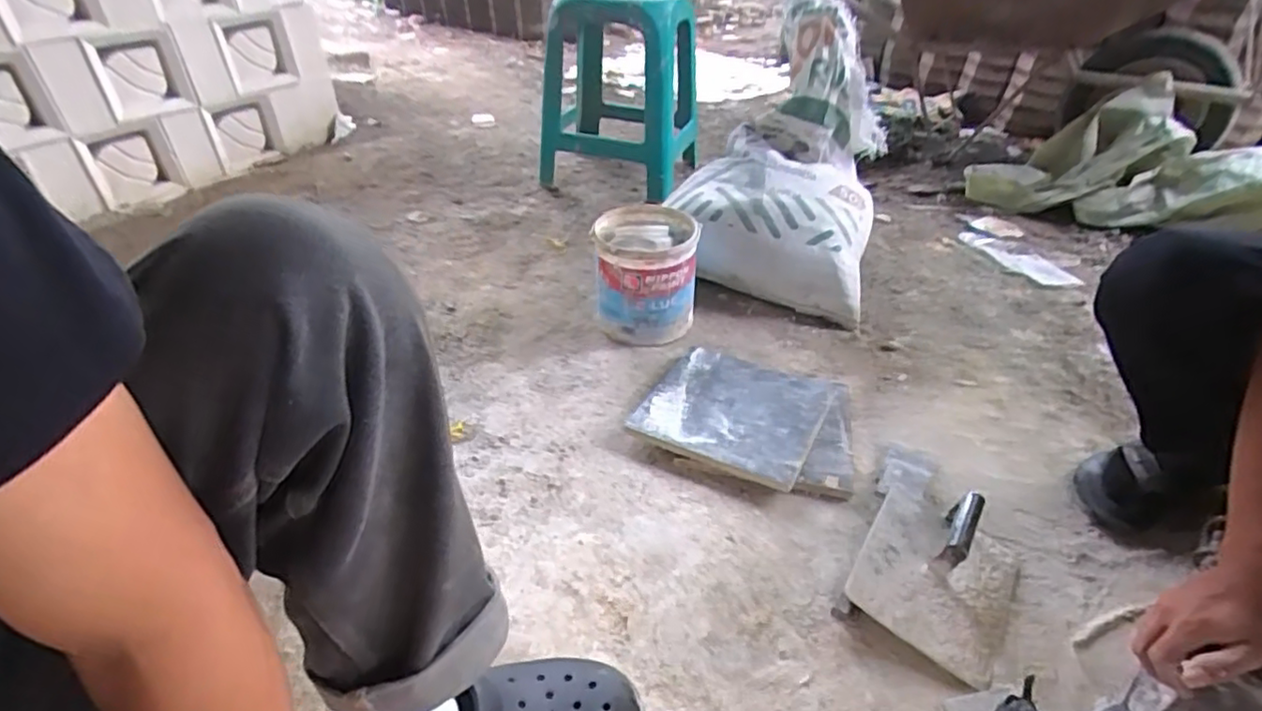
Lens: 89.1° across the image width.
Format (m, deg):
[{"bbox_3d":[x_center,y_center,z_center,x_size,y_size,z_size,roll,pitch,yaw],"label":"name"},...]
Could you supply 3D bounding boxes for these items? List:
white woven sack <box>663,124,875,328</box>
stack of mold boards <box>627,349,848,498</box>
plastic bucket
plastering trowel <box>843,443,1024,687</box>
[{"bbox_3d":[0.268,-0.249,1.279,0.395,0.243,0.231,11,39,16],"label":"white woven sack"},{"bbox_3d":[0.183,0.088,0.980,0.316,0.036,0.273,15,39,16],"label":"stack of mold boards"},{"bbox_3d":[0.022,-0.147,1.167,0.178,0.192,0.194,4,37,1],"label":"plastic bucket"},{"bbox_3d":[0.386,0.220,0.785,0.173,0.070,0.309,21,41,23],"label":"plastering trowel"}]

